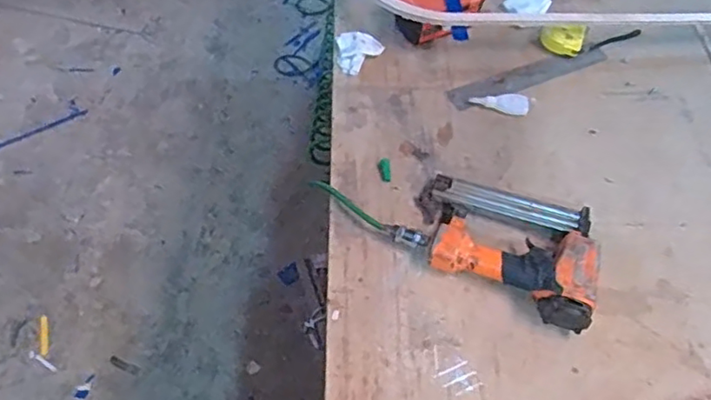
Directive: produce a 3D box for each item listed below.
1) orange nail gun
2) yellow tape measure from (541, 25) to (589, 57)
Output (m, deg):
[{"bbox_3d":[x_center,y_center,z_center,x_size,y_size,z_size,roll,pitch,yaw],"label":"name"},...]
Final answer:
[{"bbox_3d":[0.188,0.042,0.760,0.255,0.059,0.168,27,58,15],"label":"orange nail gun"},{"bbox_3d":[0.340,-0.267,0.990,0.068,0.028,0.060,23,57,13],"label":"yellow tape measure"}]

